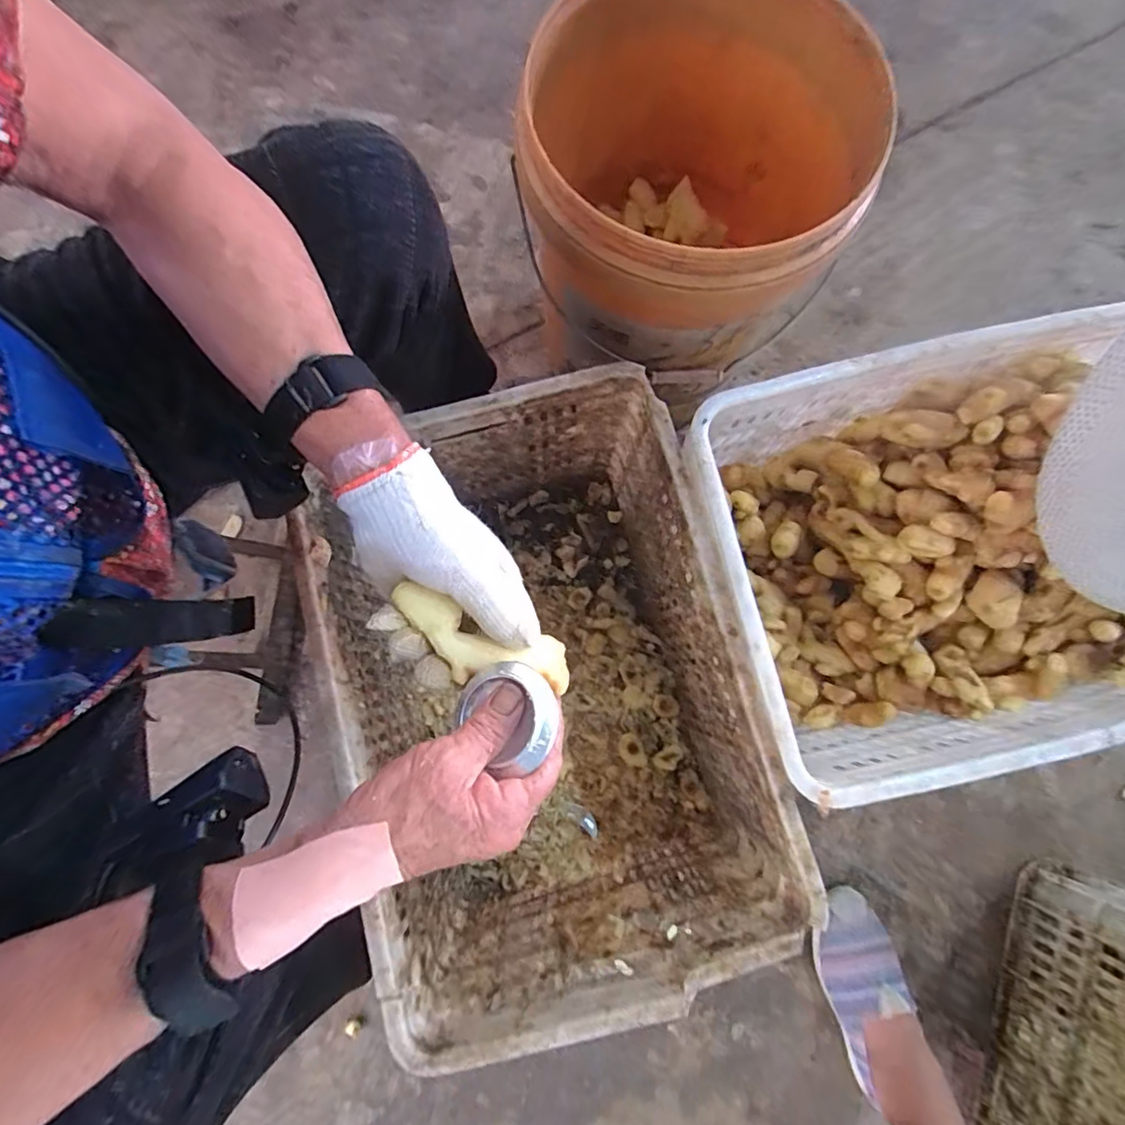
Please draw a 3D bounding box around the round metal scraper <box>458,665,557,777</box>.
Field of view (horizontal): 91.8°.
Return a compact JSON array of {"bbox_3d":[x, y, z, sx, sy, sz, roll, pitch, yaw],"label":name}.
[{"bbox_3d":[-0.024,0.083,0.305,0.049,0.024,0.058,-49,58,3],"label":"round metal scraper"}]

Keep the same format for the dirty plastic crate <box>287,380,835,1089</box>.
[{"bbox_3d":[-0.021,0.126,0.588,0.333,0.281,0.503,-14,81,-3],"label":"dirty plastic crate"}]

